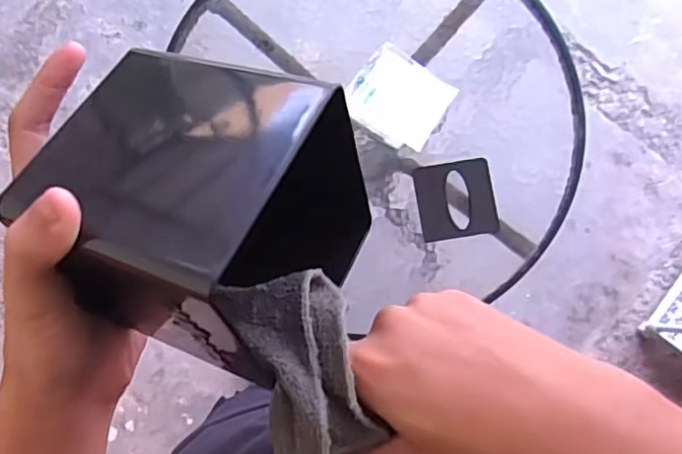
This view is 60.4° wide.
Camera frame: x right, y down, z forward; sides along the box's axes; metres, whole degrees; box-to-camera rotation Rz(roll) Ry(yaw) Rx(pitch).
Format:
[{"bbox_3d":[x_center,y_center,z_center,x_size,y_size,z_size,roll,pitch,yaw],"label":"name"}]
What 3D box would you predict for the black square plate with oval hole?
[{"bbox_3d":[0.153,-0.037,0.782,0.102,0.014,0.102,-7,81,3],"label":"black square plate with oval hole"}]

